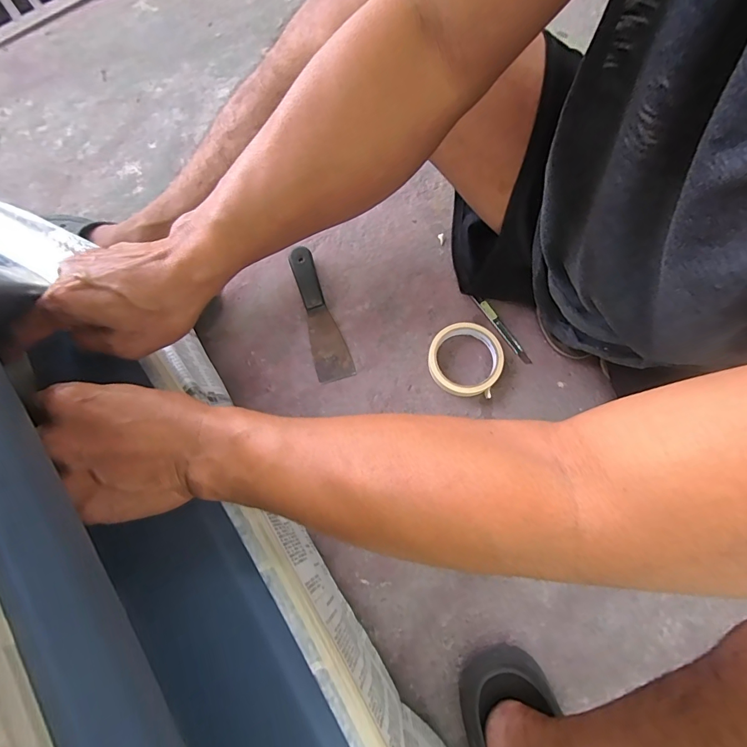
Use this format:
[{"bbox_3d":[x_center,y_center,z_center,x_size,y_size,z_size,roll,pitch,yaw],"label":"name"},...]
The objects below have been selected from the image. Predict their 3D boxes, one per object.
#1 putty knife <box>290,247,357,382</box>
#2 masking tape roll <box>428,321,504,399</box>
[{"bbox_3d":[-0.078,-0.084,0.558,0.047,0.019,0.196,-18,72,-4],"label":"putty knife"},{"bbox_3d":[0.119,-0.019,0.525,0.093,0.018,0.096,-1,72,2],"label":"masking tape roll"}]

